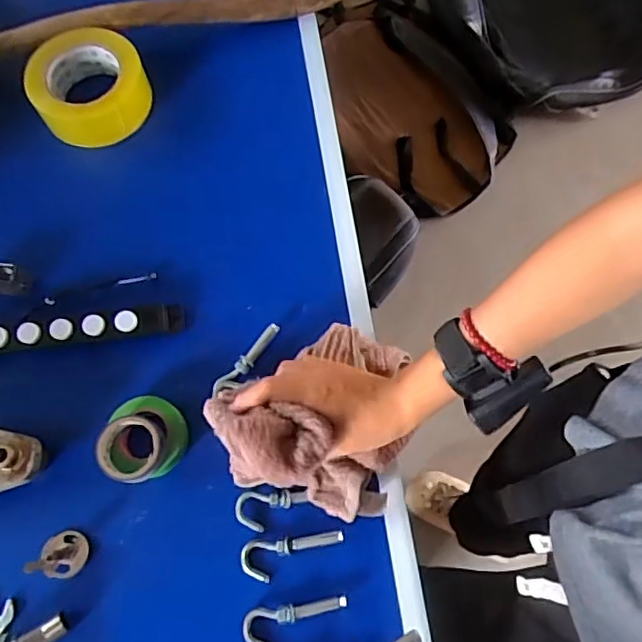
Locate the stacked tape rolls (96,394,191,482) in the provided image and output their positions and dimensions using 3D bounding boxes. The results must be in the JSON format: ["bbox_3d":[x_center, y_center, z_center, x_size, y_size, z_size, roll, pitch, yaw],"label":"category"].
[{"bbox_3d":[-0.158,0.102,0.527,0.073,0.039,0.077,0,70,-1],"label":"stacked tape rolls"}]

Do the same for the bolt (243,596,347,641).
[{"bbox_3d":[-0.020,0.246,0.486,0.084,0.008,0.031,-7,70,-3],"label":"bolt"}]

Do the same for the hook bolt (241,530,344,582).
[{"bbox_3d":[-0.024,0.199,0.508,0.086,0.009,0.032,-6,70,-3],"label":"hook bolt"}]

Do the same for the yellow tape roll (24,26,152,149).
[{"bbox_3d":[-0.248,-0.254,0.649,0.120,0.057,0.119,0,70,0],"label":"yellow tape roll"}]

